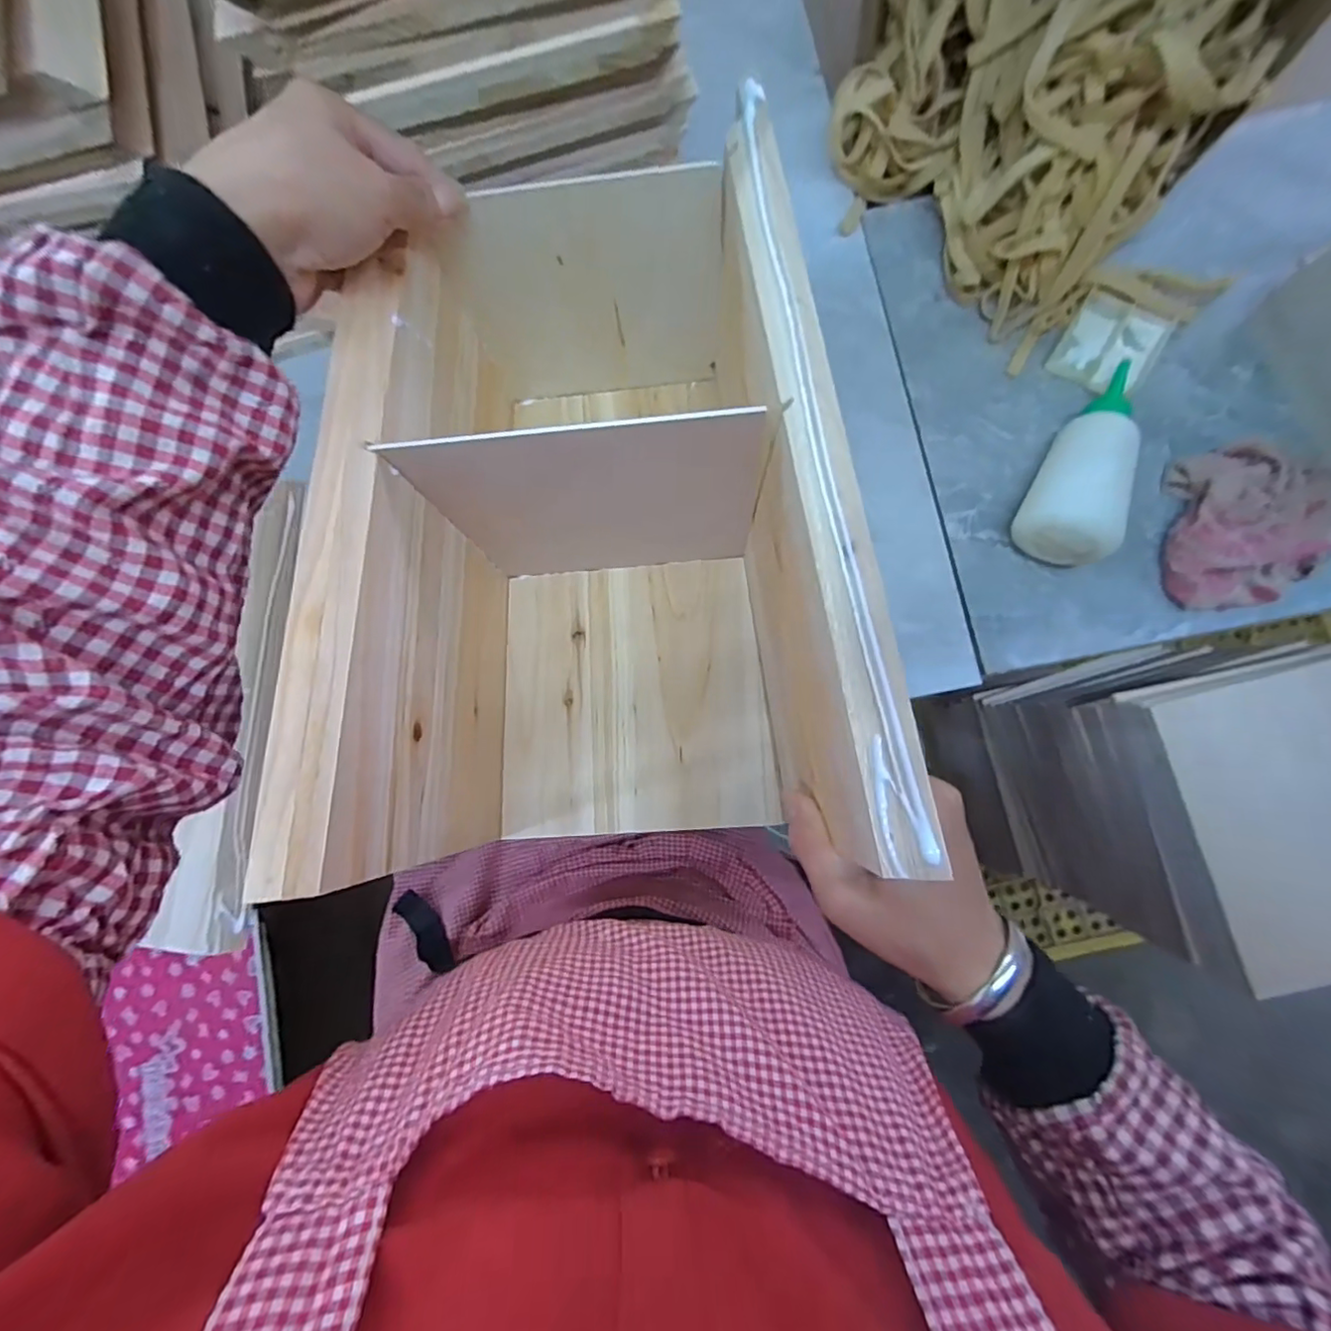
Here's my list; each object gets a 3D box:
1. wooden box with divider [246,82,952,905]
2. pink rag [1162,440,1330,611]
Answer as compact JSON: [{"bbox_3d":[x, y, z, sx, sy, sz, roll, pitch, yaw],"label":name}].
[{"bbox_3d":[-0.032,-0.075,0.341,0.236,0.214,0.356,-5,83,4],"label":"wooden box with divider"},{"bbox_3d":[0.425,-0.098,0.414,0.115,0.039,0.116,4,83,5],"label":"pink rag"}]

